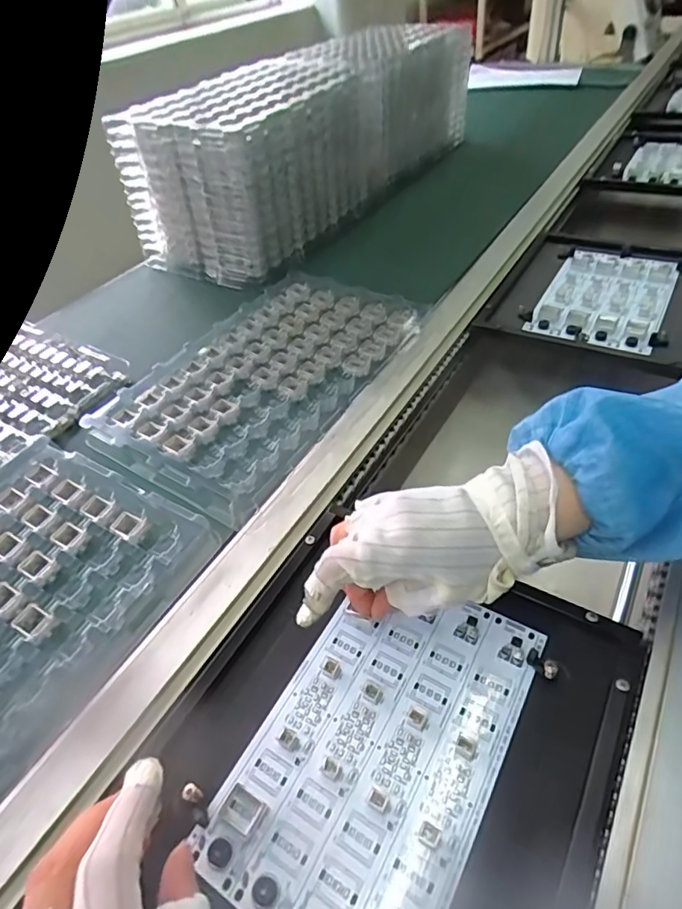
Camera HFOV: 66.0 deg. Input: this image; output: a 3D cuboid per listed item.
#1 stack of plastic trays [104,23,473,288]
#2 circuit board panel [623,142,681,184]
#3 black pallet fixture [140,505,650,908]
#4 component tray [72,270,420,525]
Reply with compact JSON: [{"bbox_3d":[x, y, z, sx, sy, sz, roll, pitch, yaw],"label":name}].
[{"bbox_3d":[-0.028,-0.526,0.824,0.233,0.162,0.673,21,53,20],"label":"stack of plastic trays"},{"bbox_3d":[0.587,-0.520,0.928,0.140,0.028,0.226,15,49,23],"label":"circuit board panel"},{"bbox_3d":[0.024,0.165,0.305,0.235,0.017,0.253,19,50,26],"label":"black pallet fixture"},{"bbox_3d":[-0.070,-0.090,0.533,0.204,0.018,0.323,22,52,27],"label":"component tray"}]

